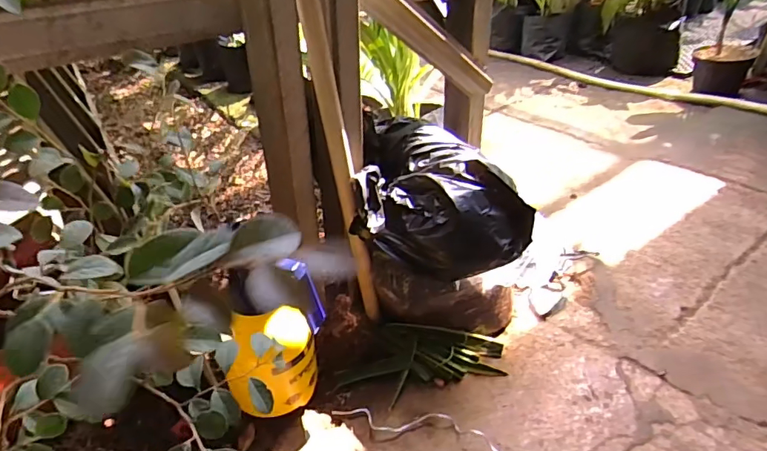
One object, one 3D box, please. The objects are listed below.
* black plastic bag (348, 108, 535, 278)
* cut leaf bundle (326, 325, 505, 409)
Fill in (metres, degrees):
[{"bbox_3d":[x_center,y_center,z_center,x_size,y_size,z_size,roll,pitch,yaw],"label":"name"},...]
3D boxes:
[{"bbox_3d":[0.088,-0.050,0.735,0.240,0.163,0.205,3,37,5],"label":"black plastic bag"},{"bbox_3d":[0.054,0.210,0.790,0.256,0.032,0.127,-12,37,-10],"label":"cut leaf bundle"}]

